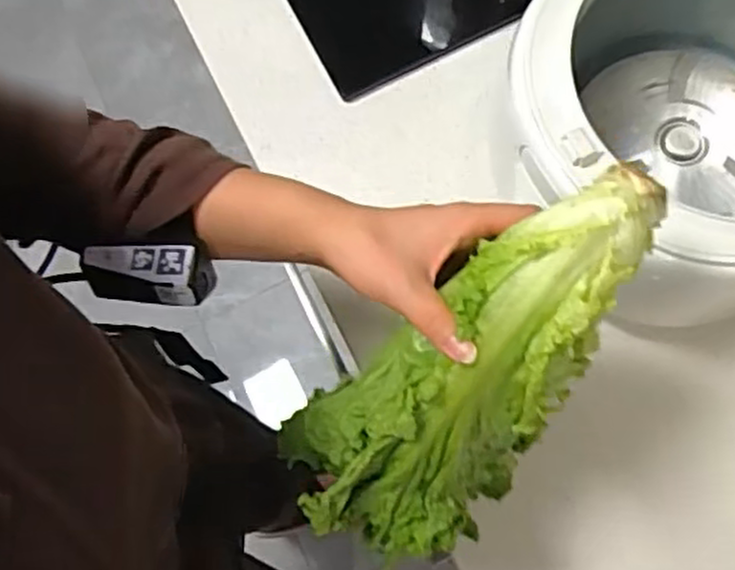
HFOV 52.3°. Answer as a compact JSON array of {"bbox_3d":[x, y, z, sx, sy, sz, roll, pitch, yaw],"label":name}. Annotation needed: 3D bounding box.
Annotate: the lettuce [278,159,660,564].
[{"bbox_3d":[0.057,0.041,0.386,0.100,0.237,0.102,1,43,-52],"label":"lettuce"}]

